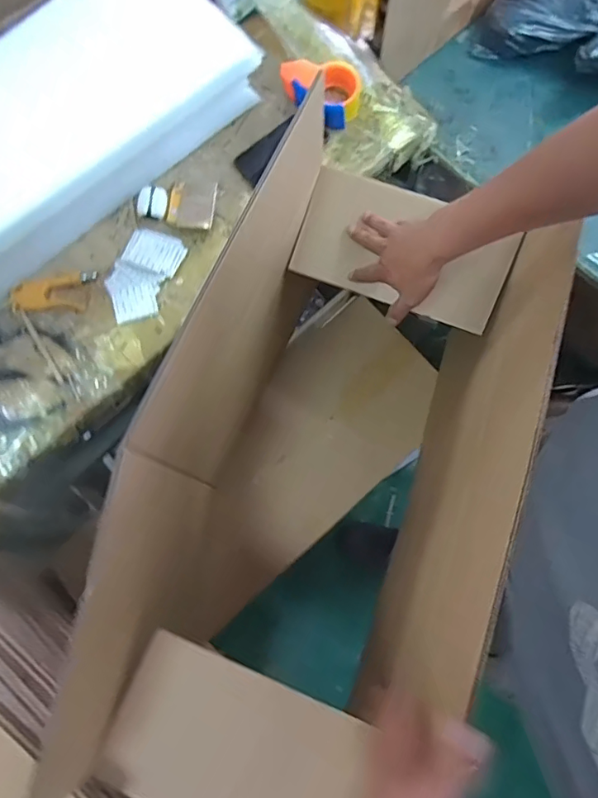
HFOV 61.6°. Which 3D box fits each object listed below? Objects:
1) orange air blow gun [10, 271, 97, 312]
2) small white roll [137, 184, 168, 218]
[{"bbox_3d":[-0.407,-0.176,0.830,0.143,0.024,0.058,-6,76,-1],"label":"orange air blow gun"},{"bbox_3d":[-0.252,-0.339,0.858,0.050,0.016,0.060,-1,76,0],"label":"small white roll"}]

